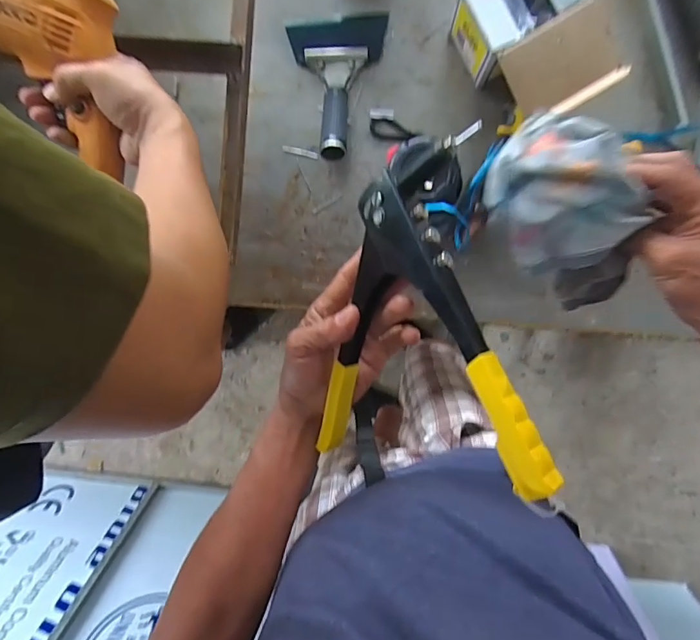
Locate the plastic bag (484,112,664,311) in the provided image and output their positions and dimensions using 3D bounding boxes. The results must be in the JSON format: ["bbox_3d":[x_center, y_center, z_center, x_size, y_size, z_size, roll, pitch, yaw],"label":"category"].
[{"bbox_3d":[0.176,-0.086,0.350,0.107,0.067,0.149,-35,92,7],"label":"plastic bag"}]

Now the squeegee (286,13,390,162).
[{"bbox_3d":[-0.017,-0.273,0.528,0.110,0.026,0.190,3,76,4],"label":"squeegee"}]

